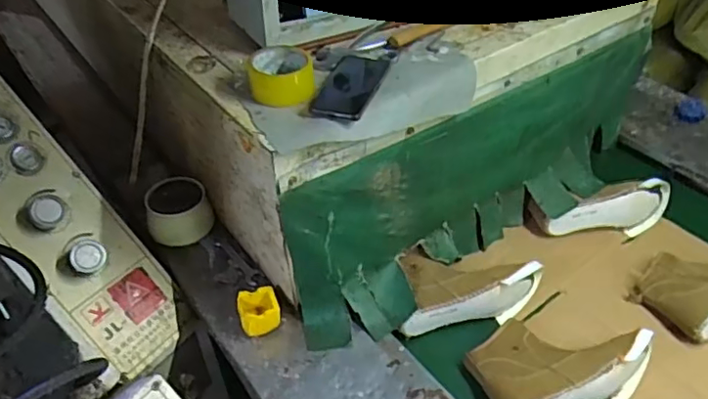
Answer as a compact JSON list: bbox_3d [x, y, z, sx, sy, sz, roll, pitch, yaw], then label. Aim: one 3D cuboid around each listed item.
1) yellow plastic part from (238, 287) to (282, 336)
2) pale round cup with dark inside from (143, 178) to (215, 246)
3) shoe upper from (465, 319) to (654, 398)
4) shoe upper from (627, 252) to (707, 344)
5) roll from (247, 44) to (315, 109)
[{"bbox_3d":[-0.155,0.184,0.957,0.063,0.038,0.067,-15,42,-16],"label":"yellow plastic part"},{"bbox_3d":[-0.337,0.020,1.128,0.120,0.067,0.117,-1,40,1],"label":"pale round cup with dark inside"},{"bbox_3d":[0.323,0.246,0.921,0.269,0.085,0.164,-15,42,-16],"label":"shoe upper"},{"bbox_3d":[0.637,0.136,1.033,0.255,0.097,0.168,-15,42,-16],"label":"shoe upper"},{"bbox_3d":[-0.105,-0.182,0.852,0.091,0.052,0.096,-1,40,1],"label":"roll"}]

